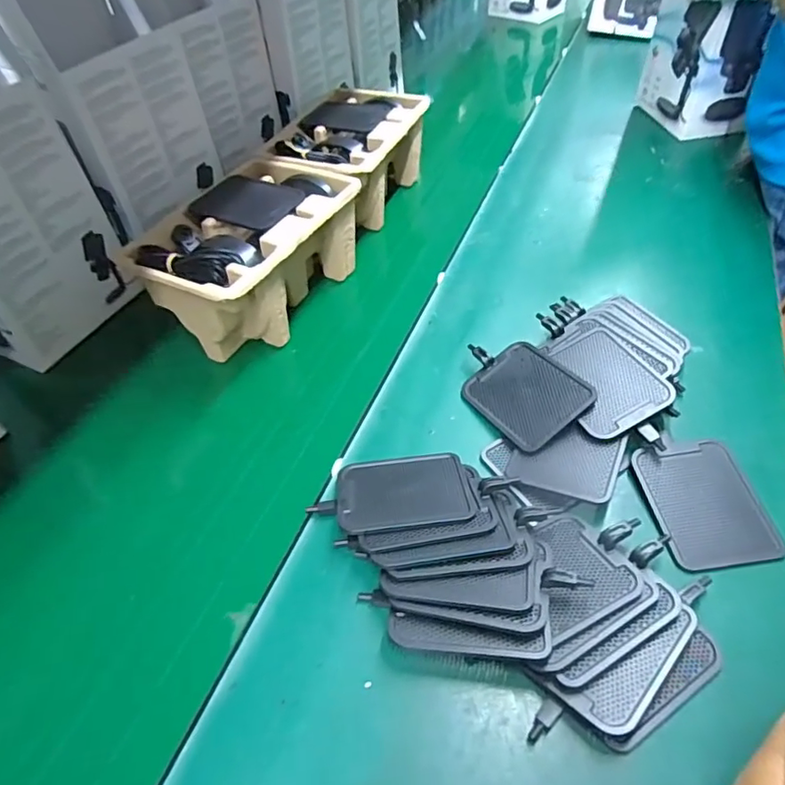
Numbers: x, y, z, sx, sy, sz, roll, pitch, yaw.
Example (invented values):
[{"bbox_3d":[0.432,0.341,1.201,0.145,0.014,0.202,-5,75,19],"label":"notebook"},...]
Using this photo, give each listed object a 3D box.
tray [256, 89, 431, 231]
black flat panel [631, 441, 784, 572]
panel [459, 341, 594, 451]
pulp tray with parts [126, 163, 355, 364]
[{"bbox_3d":[-0.050,-0.299,0.715,0.139,0.104,0.244,13,49,16],"label":"tray"},{"bbox_3d":[0.234,0.081,0.409,0.078,0.010,0.093,-7,47,-3],"label":"black flat panel"},{"bbox_3d":[0.111,-0.005,0.479,0.082,0.011,0.109,-38,48,-6],"label":"panel"},{"bbox_3d":[-0.145,-0.139,0.576,0.137,0.106,0.233,19,51,20],"label":"pulp tray with parts"}]

